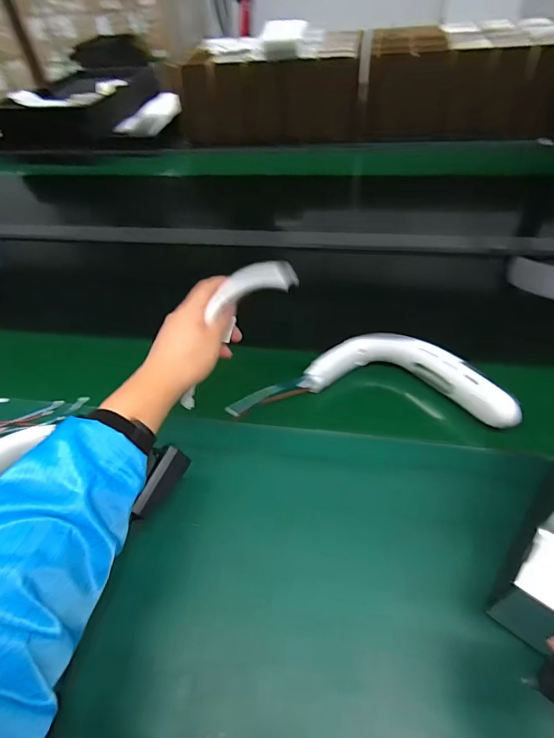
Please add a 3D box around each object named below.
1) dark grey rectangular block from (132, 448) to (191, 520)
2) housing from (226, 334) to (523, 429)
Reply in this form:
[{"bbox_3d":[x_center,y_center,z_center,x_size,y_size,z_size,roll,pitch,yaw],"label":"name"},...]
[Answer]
[{"bbox_3d":[-0.107,0.106,0.387,0.012,0.033,0.068,17,52,21],"label":"dark grey rectangular block"},{"bbox_3d":[0.112,0.011,0.511,0.317,0.052,0.111,3,48,9],"label":"housing"}]

